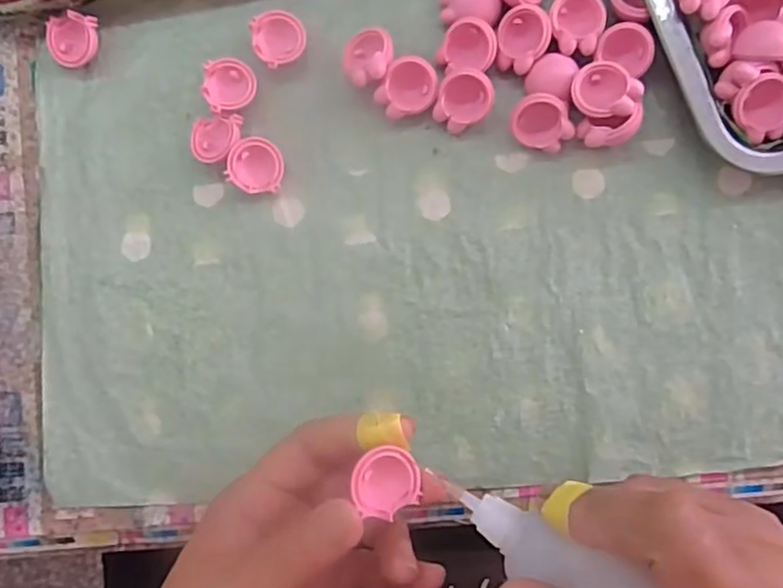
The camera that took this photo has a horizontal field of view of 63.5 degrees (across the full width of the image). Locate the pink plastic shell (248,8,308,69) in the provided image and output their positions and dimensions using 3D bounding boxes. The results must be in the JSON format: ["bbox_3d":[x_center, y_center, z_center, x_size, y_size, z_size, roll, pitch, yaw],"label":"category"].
[{"bbox_3d":[-0.062,-0.141,0.352,0.028,0.015,0.029,0,88,3],"label":"pink plastic shell"}]

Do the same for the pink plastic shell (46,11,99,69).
[{"bbox_3d":[-0.180,-0.144,0.360,0.031,0.011,0.028,5,110,7],"label":"pink plastic shell"}]

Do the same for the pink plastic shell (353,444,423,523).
[{"bbox_3d":[-0.001,0.077,0.260,0.025,0.017,0.024,-6,88,3],"label":"pink plastic shell"}]

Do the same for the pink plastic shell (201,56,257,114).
[{"bbox_3d":[-0.089,-0.114,0.351,0.028,0.016,0.031,4,89,3],"label":"pink plastic shell"}]

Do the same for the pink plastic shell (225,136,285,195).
[{"bbox_3d":[-0.075,-0.071,0.346,0.027,0.012,0.030,6,101,-17],"label":"pink plastic shell"}]

